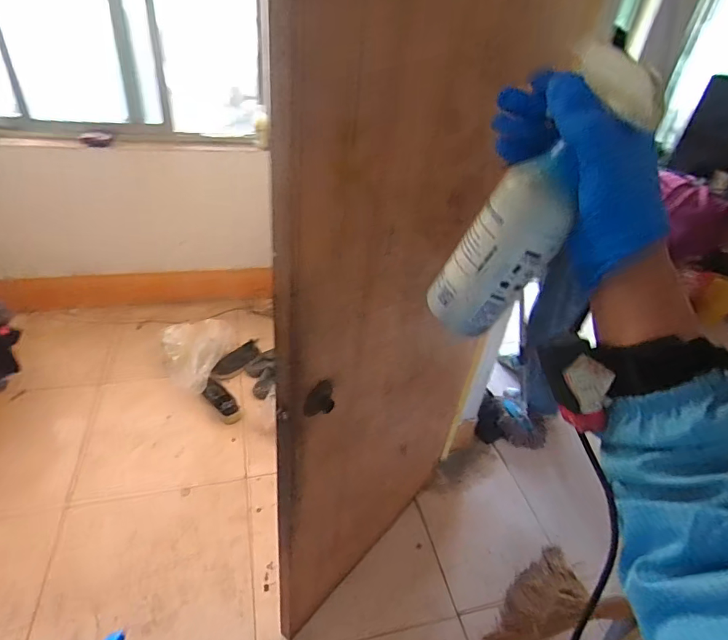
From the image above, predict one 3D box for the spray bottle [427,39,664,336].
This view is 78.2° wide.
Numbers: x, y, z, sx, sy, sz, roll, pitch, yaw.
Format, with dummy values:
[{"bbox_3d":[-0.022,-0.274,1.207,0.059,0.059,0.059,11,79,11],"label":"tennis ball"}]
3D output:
[{"bbox_3d":[0.124,-0.080,0.339,0.059,0.218,0.051,20,33,-14],"label":"spray bottle"}]

